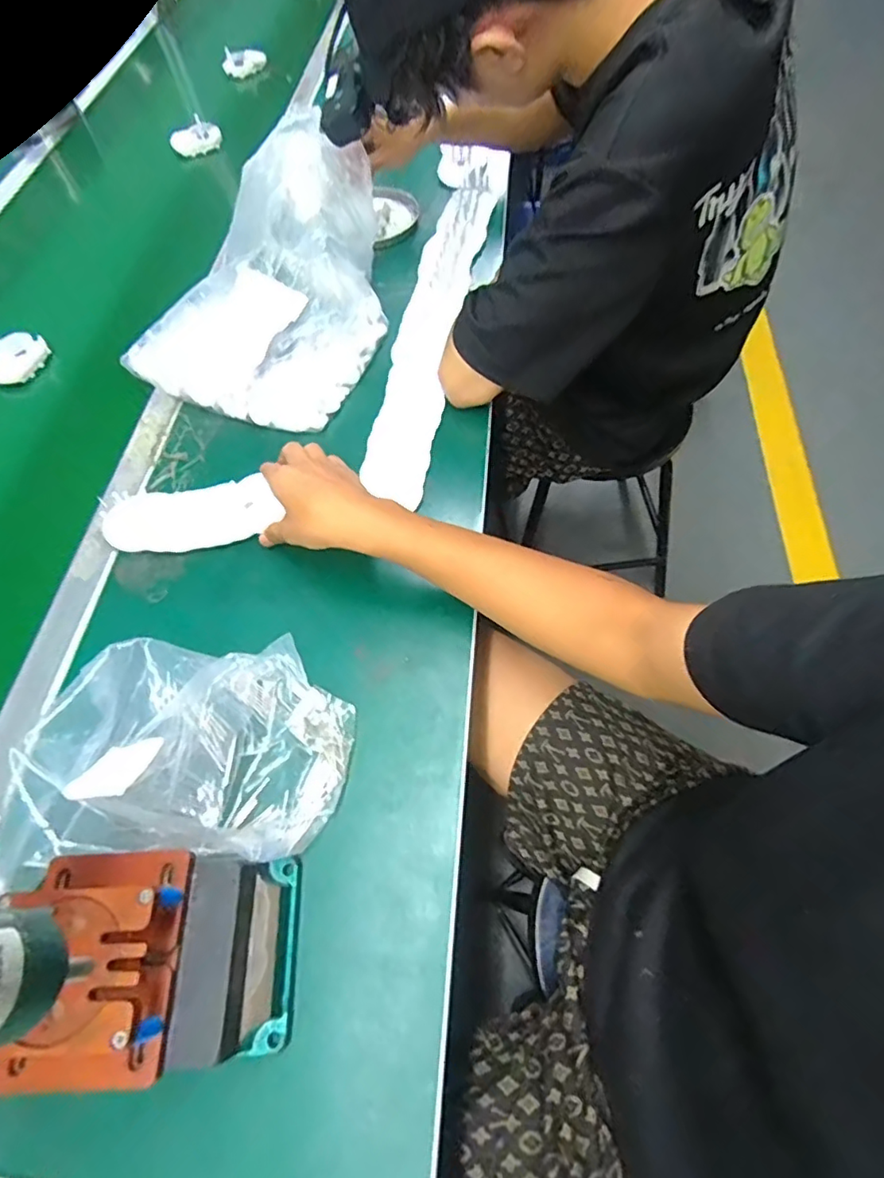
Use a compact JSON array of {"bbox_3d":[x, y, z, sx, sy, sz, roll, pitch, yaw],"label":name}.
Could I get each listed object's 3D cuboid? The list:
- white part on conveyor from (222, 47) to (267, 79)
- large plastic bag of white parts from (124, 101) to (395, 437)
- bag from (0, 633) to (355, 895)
[{"bbox_3d":[-0.365,-0.976,1.049,0.078,0.031,0.029,-7,61,-1],"label":"white part on conveyor"},{"bbox_3d":[-0.196,-0.348,0.613,0.252,0.156,0.281,19,65,15],"label":"large plastic bag of white parts"},{"bbox_3d":[-0.184,0.105,0.412,0.222,0.070,0.176,-9,61,1],"label":"bag"}]

